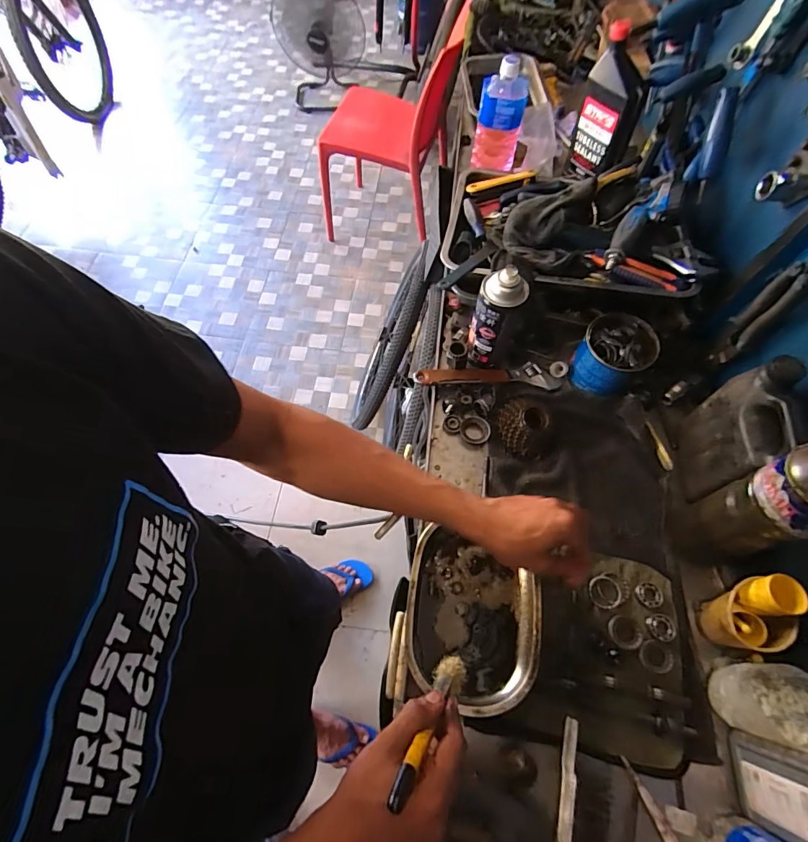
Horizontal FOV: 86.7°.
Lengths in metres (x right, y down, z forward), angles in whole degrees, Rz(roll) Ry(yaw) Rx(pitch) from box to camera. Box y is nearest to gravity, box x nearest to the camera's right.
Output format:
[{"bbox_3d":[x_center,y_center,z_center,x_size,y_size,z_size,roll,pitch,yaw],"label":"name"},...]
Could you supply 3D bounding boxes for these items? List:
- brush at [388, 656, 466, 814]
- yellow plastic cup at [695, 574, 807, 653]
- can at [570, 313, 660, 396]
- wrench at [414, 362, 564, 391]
[{"bbox_3d":[0.029,0.274,0.391,0.032,0.169,0.020,33,103,14],"label":"brush"},{"bbox_3d":[0.386,0.218,0.484,0.060,0.105,0.069,-5,64,-4],"label":"yellow plastic cup"},{"bbox_3d":[0.315,-0.096,0.655,0.095,0.101,0.092,0,64,-1],"label":"can"},{"bbox_3d":[0.135,-0.073,0.674,0.232,0.024,0.042,0,64,-1],"label":"wrench"}]

